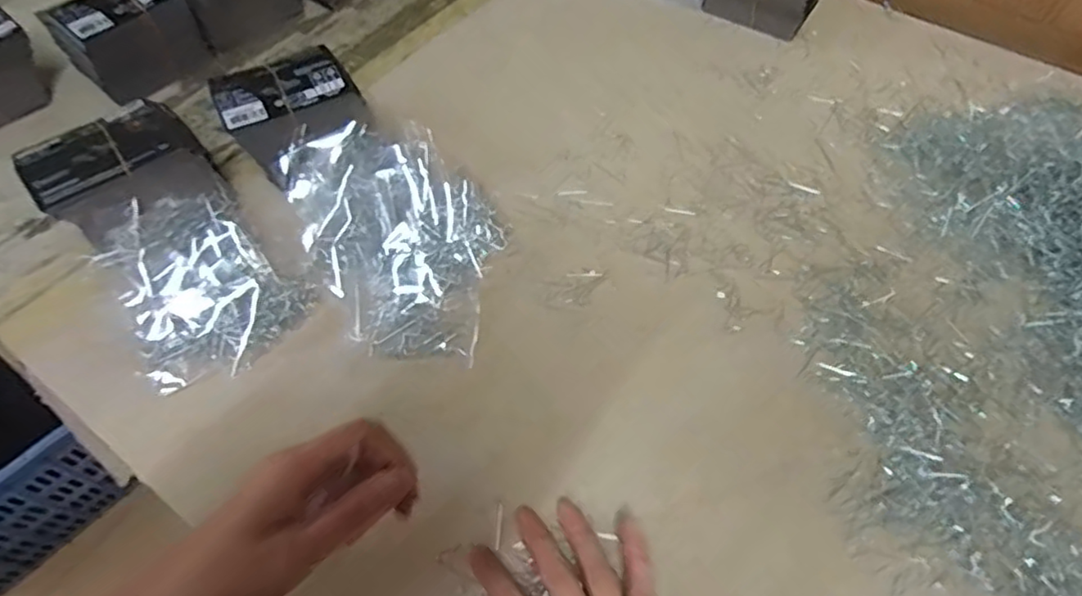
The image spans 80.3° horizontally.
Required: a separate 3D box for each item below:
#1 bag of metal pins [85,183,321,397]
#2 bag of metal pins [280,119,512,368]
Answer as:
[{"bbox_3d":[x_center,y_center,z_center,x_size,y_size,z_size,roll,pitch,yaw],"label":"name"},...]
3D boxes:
[{"bbox_3d":[-0.251,-0.010,0.469,0.115,0.048,0.138,-37,65,-22],"label":"bag of metal pins"},{"bbox_3d":[-0.102,-0.049,0.487,0.143,0.046,0.205,-28,62,-17],"label":"bag of metal pins"}]

